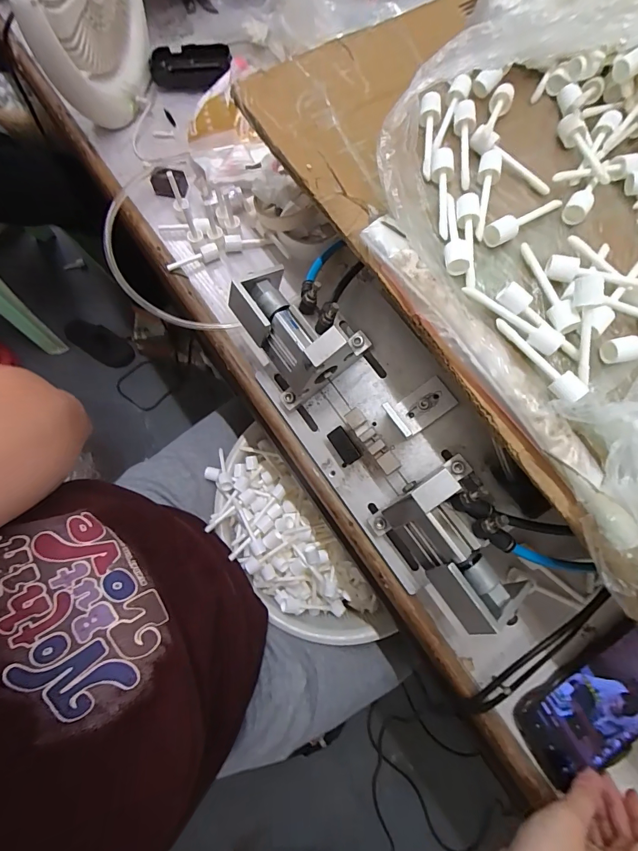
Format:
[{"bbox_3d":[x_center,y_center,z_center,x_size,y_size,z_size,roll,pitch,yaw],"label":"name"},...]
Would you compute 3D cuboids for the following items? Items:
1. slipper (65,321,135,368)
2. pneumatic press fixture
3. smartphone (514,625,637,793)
[{"bbox_3d":[-0.669,-0.252,1.206,0.213,0.041,0.096,30,77,7],"label":"slipper"},{"bbox_3d":[0.063,-0.003,0.382,0.142,0.095,0.378,-33,78,-9],"label":"pneumatic press fixture"},{"bbox_3d":[0.266,0.263,0.373,0.159,0.011,0.081,-24,77,-8],"label":"smartphone"}]

